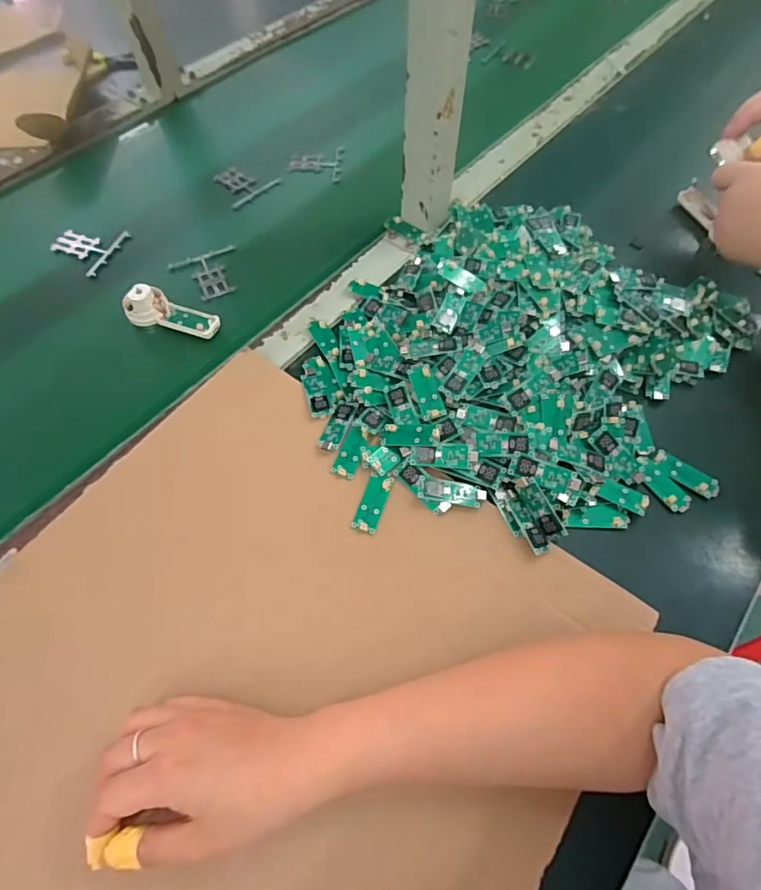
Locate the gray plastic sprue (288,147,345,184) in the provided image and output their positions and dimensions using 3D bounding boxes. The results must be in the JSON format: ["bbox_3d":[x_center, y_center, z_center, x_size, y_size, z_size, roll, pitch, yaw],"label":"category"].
[{"bbox_3d":[-0.079,-0.349,0.623,0.063,0.004,0.071,3,61,0],"label":"gray plastic sprue"}]

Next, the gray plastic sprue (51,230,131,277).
[{"bbox_3d":[-0.314,-0.216,0.545,0.058,0.013,0.067,24,63,12],"label":"gray plastic sprue"}]

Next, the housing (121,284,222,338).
[{"bbox_3d":[-0.198,-0.129,0.484,0.090,0.033,0.031,14,61,6],"label":"housing"}]

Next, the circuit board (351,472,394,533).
[{"bbox_3d":[-0.006,0.043,0.385,0.019,0.004,0.047,16,62,7],"label":"circuit board"}]

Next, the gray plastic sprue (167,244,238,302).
[{"bbox_3d":[-0.179,-0.180,0.528,0.069,0.004,0.069,-21,64,-13],"label":"gray plastic sprue"}]

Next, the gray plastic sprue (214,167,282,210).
[{"bbox_3d":[-0.164,-0.312,0.602,0.067,0.006,0.064,-40,69,-21],"label":"gray plastic sprue"}]

